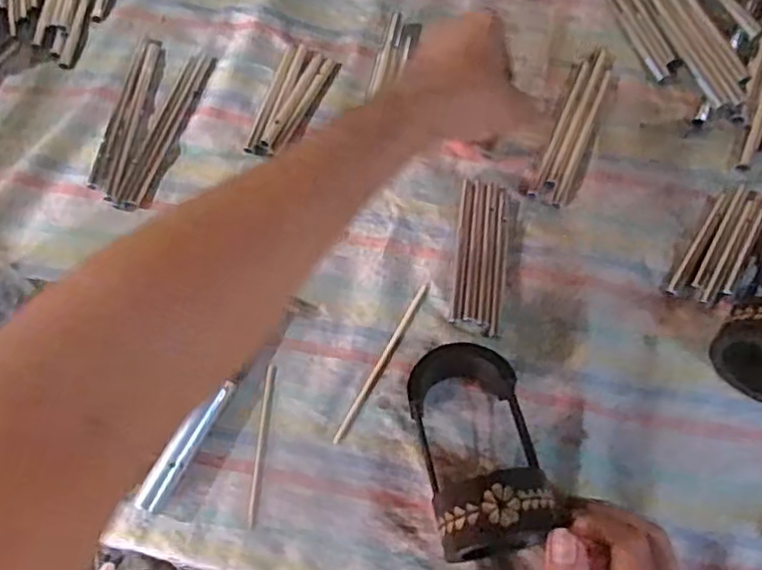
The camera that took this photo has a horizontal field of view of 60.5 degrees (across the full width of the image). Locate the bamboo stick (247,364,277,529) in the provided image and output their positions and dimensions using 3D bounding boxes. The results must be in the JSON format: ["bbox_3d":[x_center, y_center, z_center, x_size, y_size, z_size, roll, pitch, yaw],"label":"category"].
[{"bbox_3d":[-0.078,0.102,0.424,0.006,0.006,0.102,4,66,2],"label":"bamboo stick"}]

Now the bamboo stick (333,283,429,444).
[{"bbox_3d":[0.001,0.051,0.443,0.006,0.004,0.124,28,71,10],"label":"bamboo stick"}]

